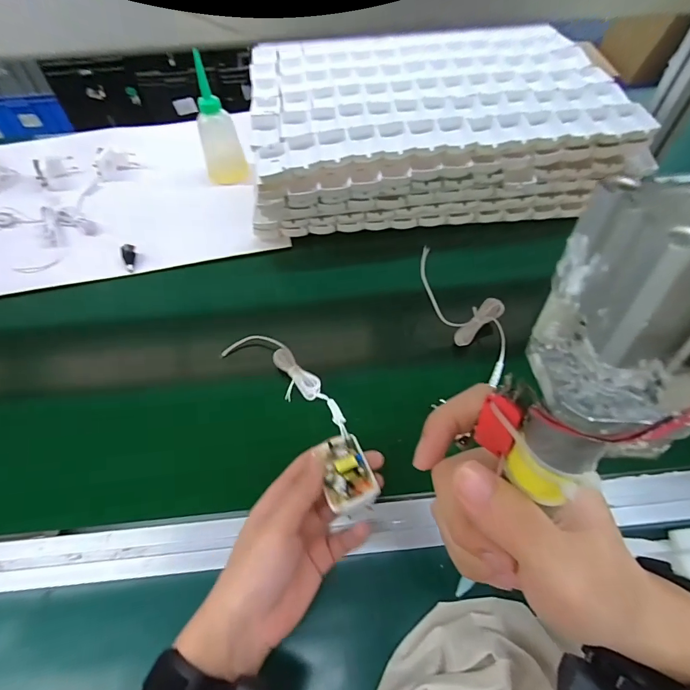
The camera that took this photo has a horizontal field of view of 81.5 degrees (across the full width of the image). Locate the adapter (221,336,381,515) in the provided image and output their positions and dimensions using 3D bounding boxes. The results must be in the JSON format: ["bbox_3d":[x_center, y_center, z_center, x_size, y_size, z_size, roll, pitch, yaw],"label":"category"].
[{"bbox_3d":[-0.052,0.057,0.390,0.070,0.030,0.255,-24,35,-13],"label":"adapter"}]

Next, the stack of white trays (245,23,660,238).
[{"bbox_3d":[0.122,-0.362,0.646,0.522,0.124,0.415,-5,55,-1],"label":"stack of white trays"}]

